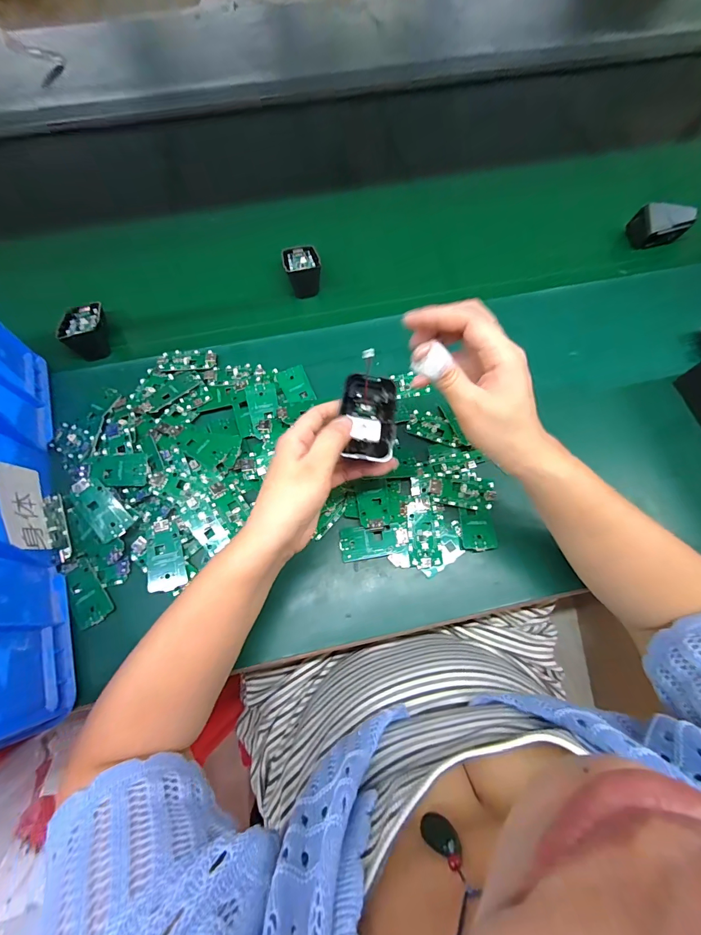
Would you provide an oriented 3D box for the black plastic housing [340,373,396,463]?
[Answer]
[{"bbox_3d":[0.015,-0.041,0.301,0.041,0.017,0.076,1,69,1],"label":"black plastic housing"}]

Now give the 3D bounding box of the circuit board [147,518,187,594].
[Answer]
[{"bbox_3d":[-0.171,0.080,0.342,0.031,0.005,0.063,-13,70,-5],"label":"circuit board"}]

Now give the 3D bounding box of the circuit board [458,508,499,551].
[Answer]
[{"bbox_3d":[0.123,0.059,0.359,0.032,0.008,0.039,-2,69,0],"label":"circuit board"}]

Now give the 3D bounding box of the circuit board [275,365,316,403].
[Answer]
[{"bbox_3d":[-0.061,-0.091,0.416,0.033,0.009,0.043,-20,82,-7],"label":"circuit board"}]

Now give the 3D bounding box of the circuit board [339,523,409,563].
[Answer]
[{"bbox_3d":[0.022,0.069,0.354,0.063,0.005,0.029,-10,69,-3],"label":"circuit board"}]

